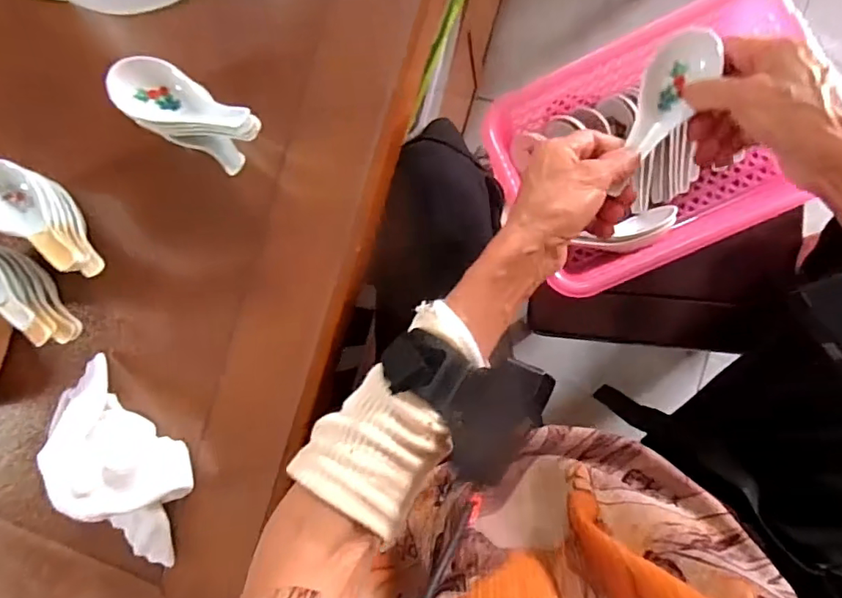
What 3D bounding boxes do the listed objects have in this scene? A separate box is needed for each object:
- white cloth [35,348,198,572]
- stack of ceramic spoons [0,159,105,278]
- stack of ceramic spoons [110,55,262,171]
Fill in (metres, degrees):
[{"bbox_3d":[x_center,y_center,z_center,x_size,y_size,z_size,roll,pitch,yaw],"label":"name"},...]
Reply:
[{"bbox_3d":[-0.235,0.127,0.392,0.091,0.064,0.164,-30,86,7],"label":"white cloth"},{"bbox_3d":[-0.280,-0.057,0.399,0.138,0.057,0.051,33,95,22],"label":"stack of ceramic spoons"},{"bbox_3d":[-0.170,-0.136,0.394,0.128,0.072,0.046,31,94,7],"label":"stack of ceramic spoons"}]

